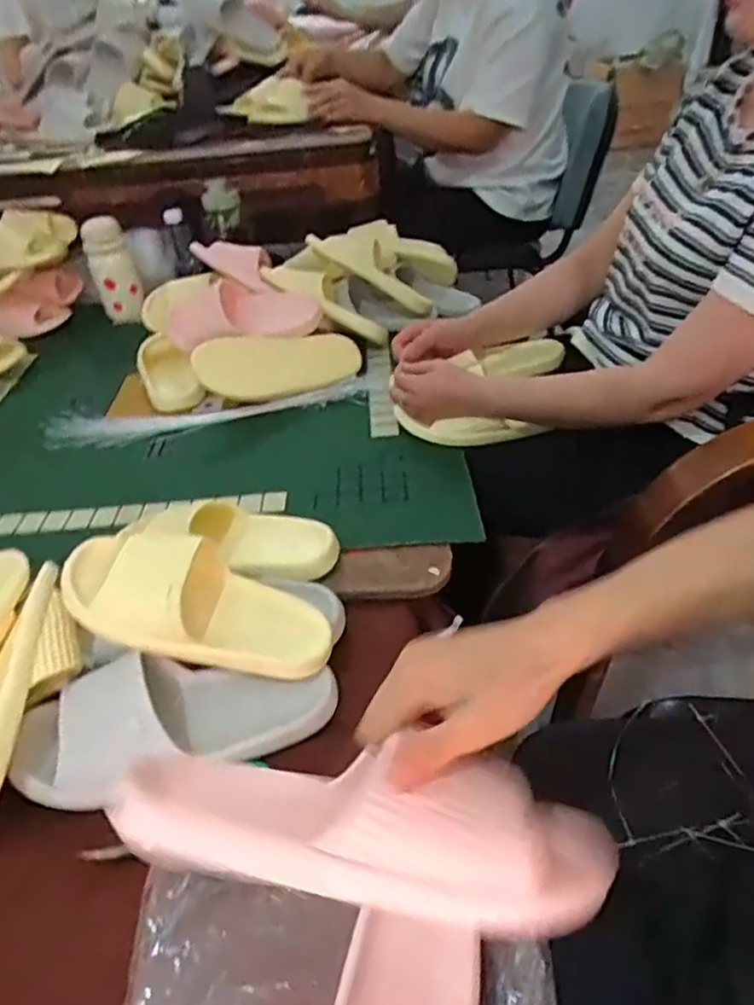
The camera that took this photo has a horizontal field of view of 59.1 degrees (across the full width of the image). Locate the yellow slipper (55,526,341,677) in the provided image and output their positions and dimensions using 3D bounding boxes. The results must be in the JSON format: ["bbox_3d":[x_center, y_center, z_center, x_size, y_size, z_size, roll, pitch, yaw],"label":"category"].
[{"bbox_3d":[-0.160,0.092,0.613,0.244,0.061,0.099,20,41,-5],"label":"yellow slipper"}]

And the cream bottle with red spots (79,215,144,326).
[{"bbox_3d":[-0.525,-0.461,1.334,0.085,0.197,0.080,-19,12,-15],"label":"cream bottle with red spots"}]

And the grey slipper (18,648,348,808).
[{"bbox_3d":[-0.176,0.190,0.570,0.272,0.065,0.122,-4,40,4],"label":"grey slipper"}]

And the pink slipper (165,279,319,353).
[{"bbox_3d":[-0.222,-0.303,1.103,0.246,0.103,0.092,6,41,15],"label":"pink slipper"}]

